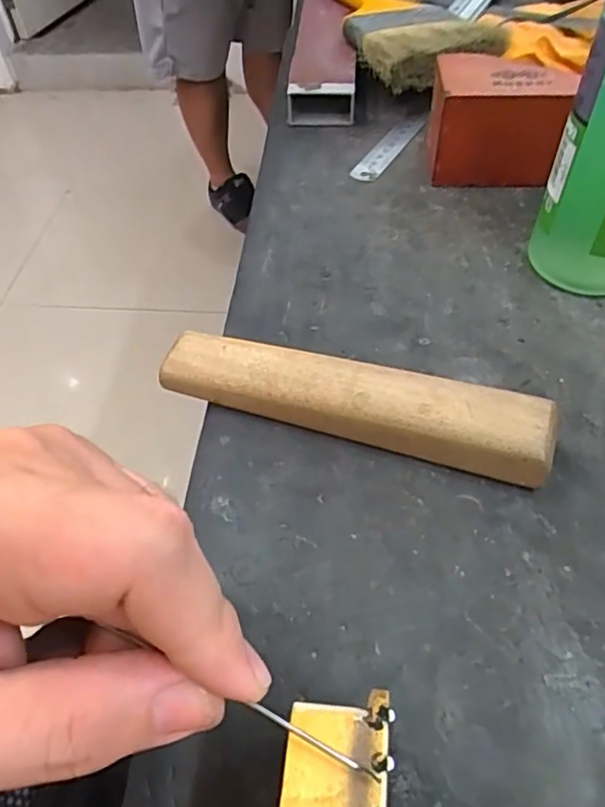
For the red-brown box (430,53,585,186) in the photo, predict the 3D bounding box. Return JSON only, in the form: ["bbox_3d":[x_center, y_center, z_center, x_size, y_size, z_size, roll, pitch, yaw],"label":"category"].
[{"bbox_3d":[0.126,-0.187,0.391,0.085,0.063,0.059,5,52,7],"label":"red-brown box"}]

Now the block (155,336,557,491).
[{"bbox_3d":[0.021,-0.002,0.269,0.173,0.030,0.030,14,53,15],"label":"block"}]

